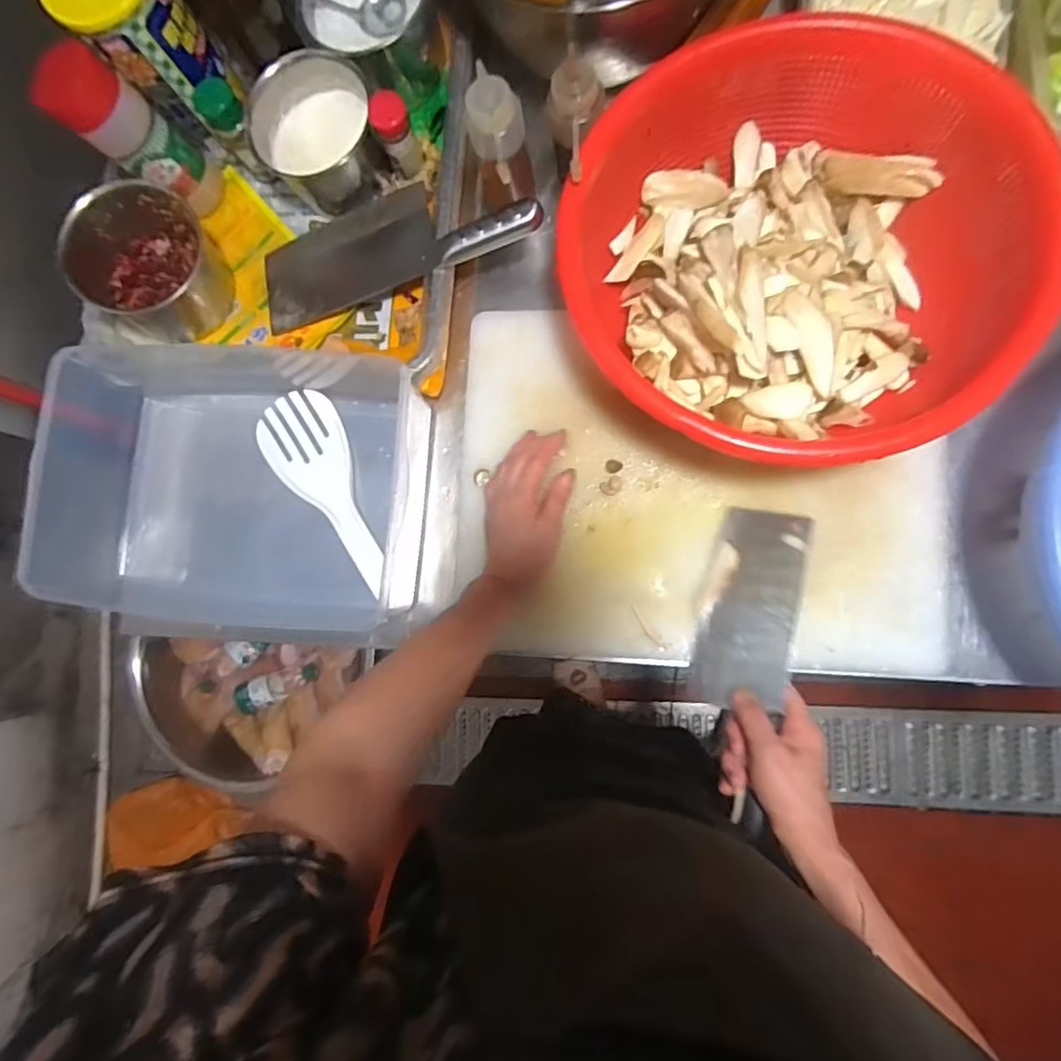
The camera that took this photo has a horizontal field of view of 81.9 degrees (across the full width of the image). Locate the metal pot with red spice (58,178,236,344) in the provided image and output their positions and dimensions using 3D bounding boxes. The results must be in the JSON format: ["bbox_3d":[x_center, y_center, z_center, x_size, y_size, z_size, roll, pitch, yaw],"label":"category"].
[{"bbox_3d":[-0.393,-0.275,0.635,0.114,0.110,0.138,22,88,9],"label":"metal pot with red spice"}]

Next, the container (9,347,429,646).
[{"bbox_3d":[-0.304,-0.043,0.638,0.383,0.137,0.303,3,86,8],"label":"container"}]

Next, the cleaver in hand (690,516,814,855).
[{"bbox_3d":[0.191,0.115,0.529,0.096,0.026,0.264,-3,76,34],"label":"cleaver in hand"}]

